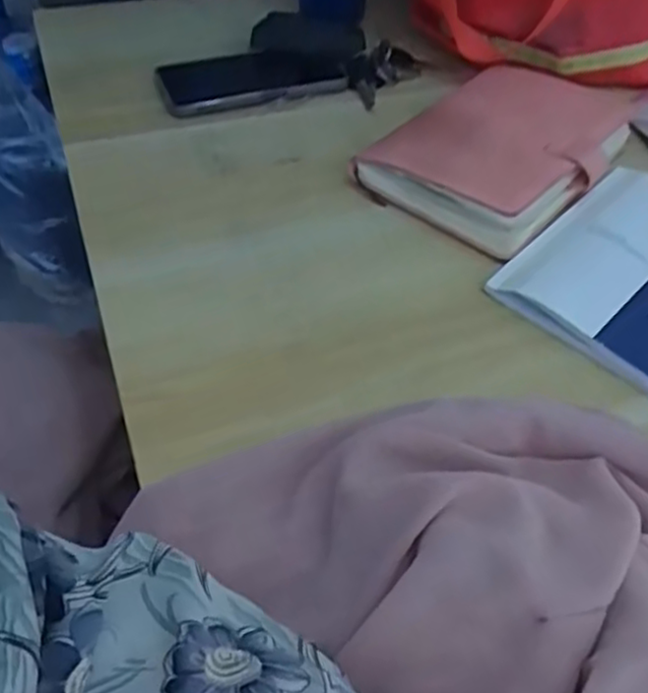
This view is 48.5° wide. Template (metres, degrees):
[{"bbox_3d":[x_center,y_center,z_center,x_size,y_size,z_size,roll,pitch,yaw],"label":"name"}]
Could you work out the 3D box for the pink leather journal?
[{"bbox_3d":[0.144,-0.166,0.581,0.145,0.039,0.218,33,55,24],"label":"pink leather journal"}]

